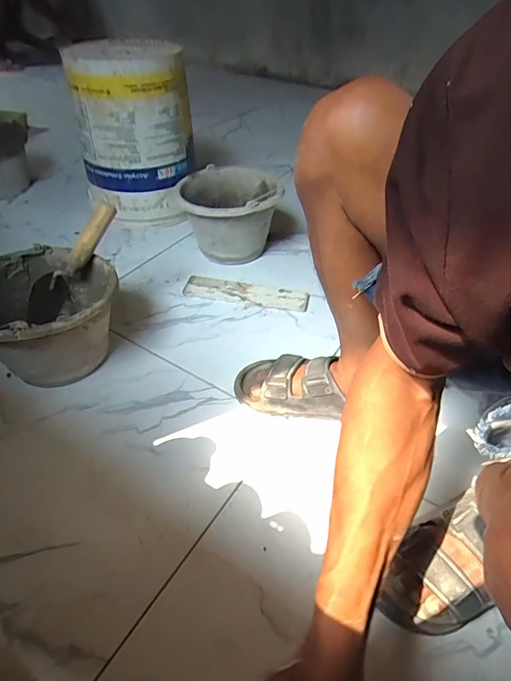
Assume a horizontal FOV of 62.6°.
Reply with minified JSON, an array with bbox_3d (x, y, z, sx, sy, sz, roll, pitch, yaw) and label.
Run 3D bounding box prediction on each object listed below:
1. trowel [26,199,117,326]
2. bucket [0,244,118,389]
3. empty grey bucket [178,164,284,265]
[{"bbox_3d":[-0.317,-0.127,0.716,0.063,0.252,0.033,26,24,-43],"label":"trowel"},{"bbox_3d":[-0.350,-0.026,0.705,0.229,0.164,0.229,1,43,-1],"label":"bucket"},{"bbox_3d":[-0.057,-0.290,0.990,0.213,0.167,0.236,-12,45,-14],"label":"empty grey bucket"}]

